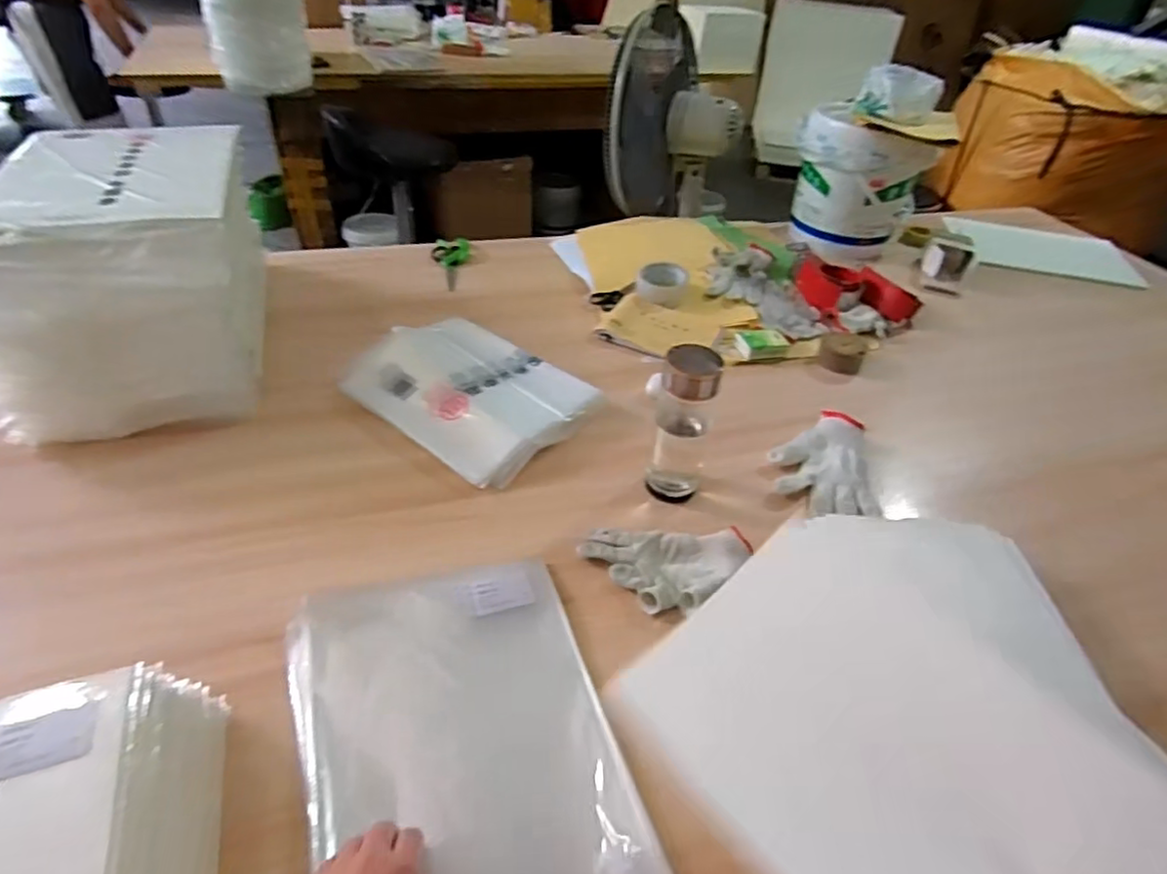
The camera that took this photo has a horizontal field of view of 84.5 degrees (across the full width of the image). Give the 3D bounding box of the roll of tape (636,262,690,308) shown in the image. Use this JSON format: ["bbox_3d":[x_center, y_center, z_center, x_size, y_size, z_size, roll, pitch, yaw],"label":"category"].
[{"bbox_3d":[0.137,-0.264,1.107,0.088,0.044,0.088,3,40,-3],"label":"roll of tape"}]

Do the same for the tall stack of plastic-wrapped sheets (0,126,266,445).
[{"bbox_3d":[-0.605,-0.228,0.869,0.288,0.246,0.398,-8,42,-16],"label":"tall stack of plastic-wrapped sheets"}]

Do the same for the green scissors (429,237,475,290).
[{"bbox_3d":[-0.246,-0.325,1.203,0.073,0.017,0.157,-1,53,-8],"label":"green scissors"}]

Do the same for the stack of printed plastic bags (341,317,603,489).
[{"bbox_3d":[-0.159,-0.072,0.877,0.312,0.032,0.217,33,47,29],"label":"stack of printed plastic bags"}]

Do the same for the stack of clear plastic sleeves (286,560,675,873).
[{"bbox_3d":[-0.100,0.259,0.541,0.247,0.022,0.343,-12,48,-17],"label":"stack of clear plastic sleeves"}]

